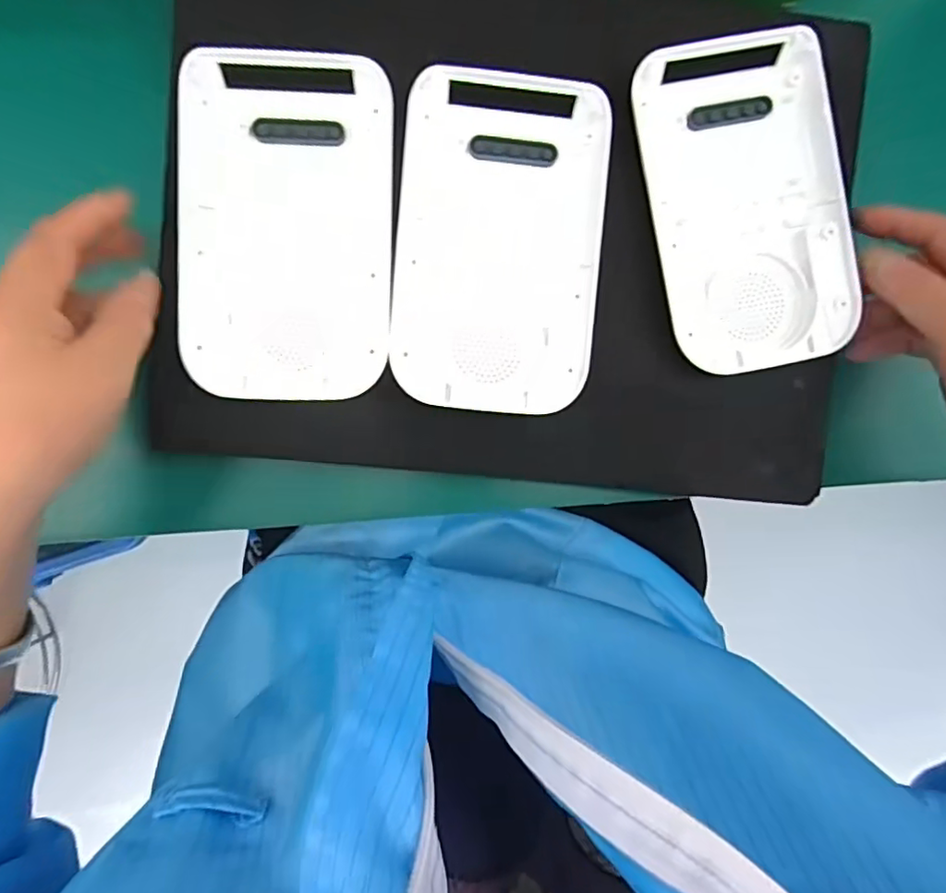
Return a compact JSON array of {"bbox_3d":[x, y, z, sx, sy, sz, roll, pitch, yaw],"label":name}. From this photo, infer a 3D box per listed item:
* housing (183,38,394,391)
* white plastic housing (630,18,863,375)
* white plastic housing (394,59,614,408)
[{"bbox_3d":[-0.088,-0.102,0.274,0.096,0.009,0.157,1,89,-4],"label":"housing"},{"bbox_3d":[0.137,-0.119,0.292,0.097,0.023,0.157,-11,90,-4],"label":"white plastic housing"},{"bbox_3d":[0.013,-0.096,0.280,0.096,0.011,0.156,4,89,-4],"label":"white plastic housing"}]

